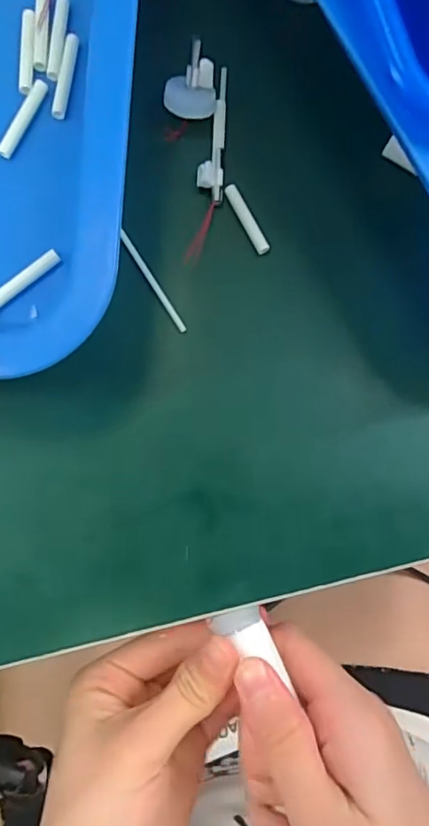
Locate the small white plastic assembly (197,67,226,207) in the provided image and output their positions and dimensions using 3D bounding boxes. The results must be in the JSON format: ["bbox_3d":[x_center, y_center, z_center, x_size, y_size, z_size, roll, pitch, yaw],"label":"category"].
[{"bbox_3d":[-0.001,-0.116,0.229,0.011,0.008,0.058,3,83,-3],"label":"small white plastic assembly"}]

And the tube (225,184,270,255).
[{"bbox_3d":[0.013,-0.079,0.226,0.006,0.004,0.031,-28,86,-6],"label":"tube"}]

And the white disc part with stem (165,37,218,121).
[{"bbox_3d":[-0.009,-0.131,0.219,0.020,0.019,0.018,2,83,-3],"label":"white disc part with stem"}]

